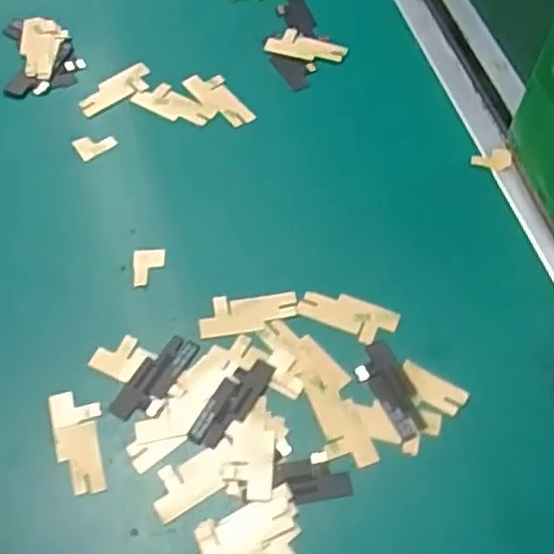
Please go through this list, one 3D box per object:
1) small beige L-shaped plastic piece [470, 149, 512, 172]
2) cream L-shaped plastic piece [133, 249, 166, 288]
[{"bbox_3d":[0.100,-0.054,0.346,0.018,0.006,0.009,-9,60,-4],"label":"small beige L-shaped plastic piece"},{"bbox_3d":[-0.054,-0.004,0.316,0.014,0.004,0.017,-5,60,-2],"label":"cream L-shaped plastic piece"}]

